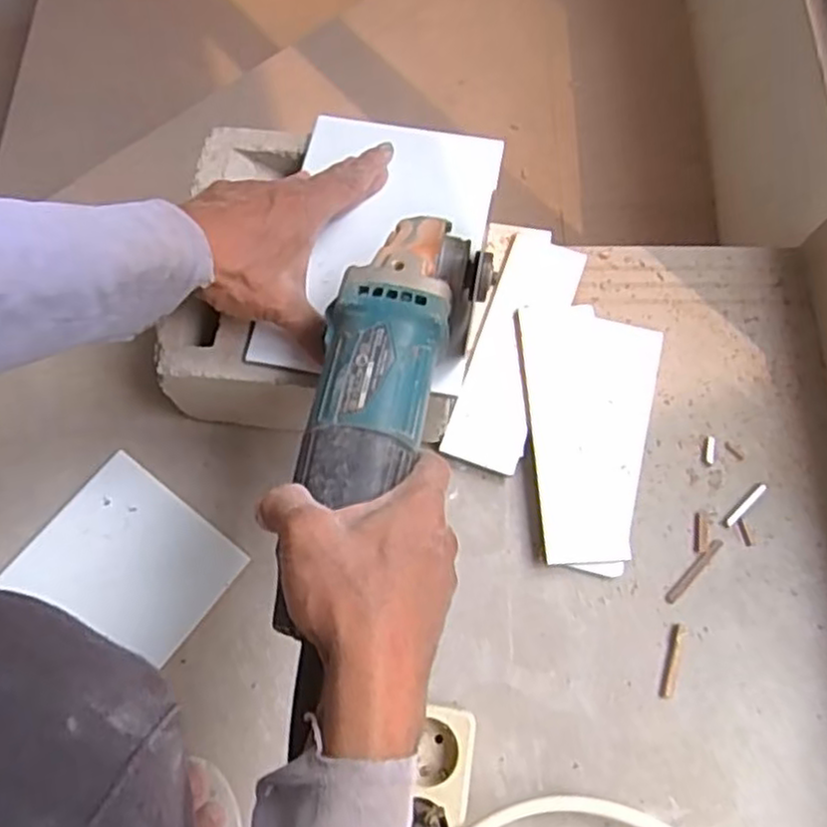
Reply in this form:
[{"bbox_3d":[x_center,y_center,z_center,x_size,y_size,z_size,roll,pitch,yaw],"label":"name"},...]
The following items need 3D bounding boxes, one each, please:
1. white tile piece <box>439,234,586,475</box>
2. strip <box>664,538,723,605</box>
[{"bbox_3d":[0.080,-0.052,0.561,0.058,0.014,0.197,18,71,8],"label":"white tile piece"},{"bbox_3d":[0.199,0.112,0.507,0.059,0.004,0.008,-42,74,-13],"label":"strip"}]

